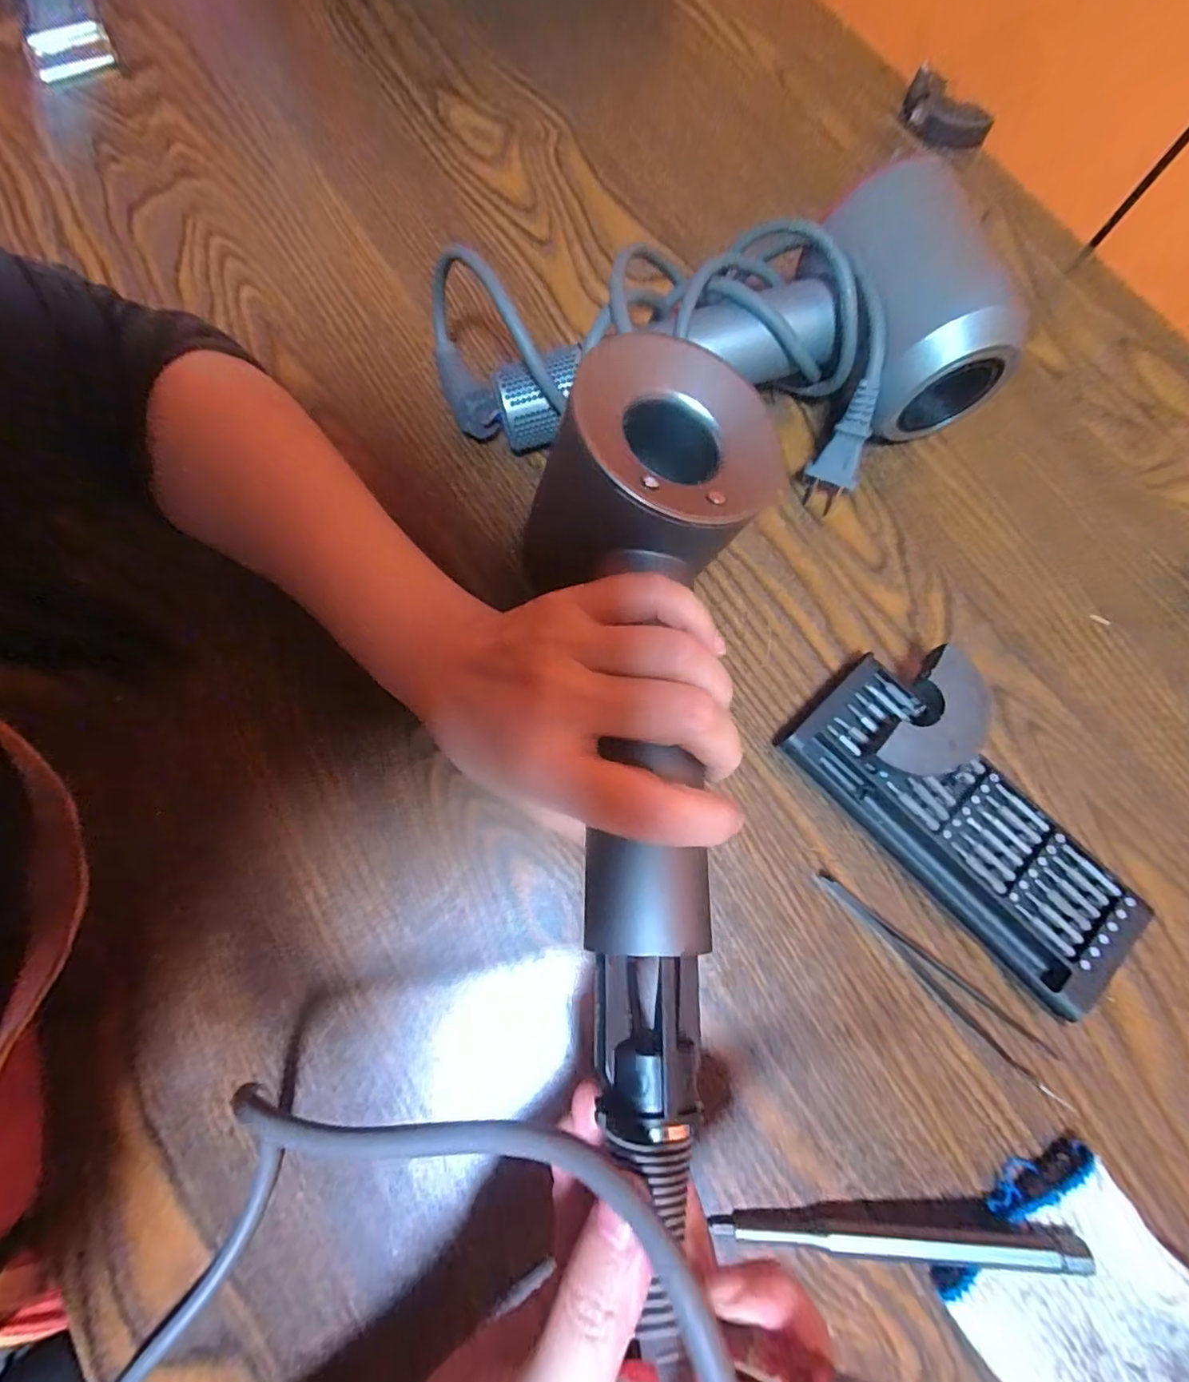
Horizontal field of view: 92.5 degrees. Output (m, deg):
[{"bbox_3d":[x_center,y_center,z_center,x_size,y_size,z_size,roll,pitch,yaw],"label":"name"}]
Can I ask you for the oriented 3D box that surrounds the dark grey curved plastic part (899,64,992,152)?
[{"bbox_3d":[0.219,-0.356,0.354,0.056,0.020,0.023,23,76,-8],"label":"dark grey curved plastic part"}]

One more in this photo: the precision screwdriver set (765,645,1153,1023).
[{"bbox_3d":[0.156,0.058,0.249,0.062,0.016,0.153,-43,80,-11],"label":"precision screwdriver set"}]

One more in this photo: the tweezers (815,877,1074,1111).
[{"bbox_3d":[0.146,0.120,0.241,0.117,0.004,0.016,43,79,9],"label":"tweezers"}]

